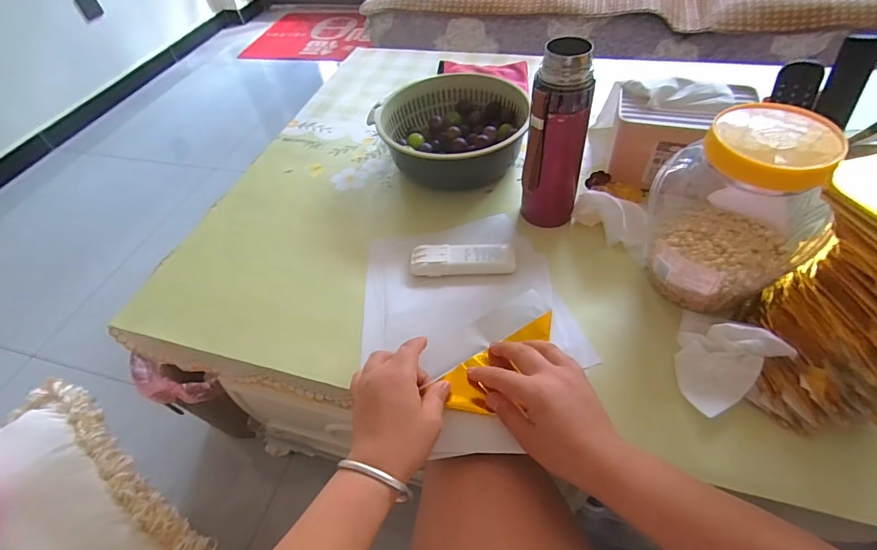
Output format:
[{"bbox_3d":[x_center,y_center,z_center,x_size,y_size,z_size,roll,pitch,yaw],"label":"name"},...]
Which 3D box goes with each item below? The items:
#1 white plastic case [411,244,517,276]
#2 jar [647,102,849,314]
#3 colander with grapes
[{"bbox_3d":[0.030,-0.020,0.537,0.124,0.012,0.046,-1,50,5],"label":"white plastic case"},{"bbox_3d":[0.286,-0.063,0.432,0.131,0.184,0.143,29,59,26],"label":"jar"},{"bbox_3d":[0.019,-0.223,0.676,0.221,0.073,0.188,11,52,14],"label":"colander with grapes"}]

